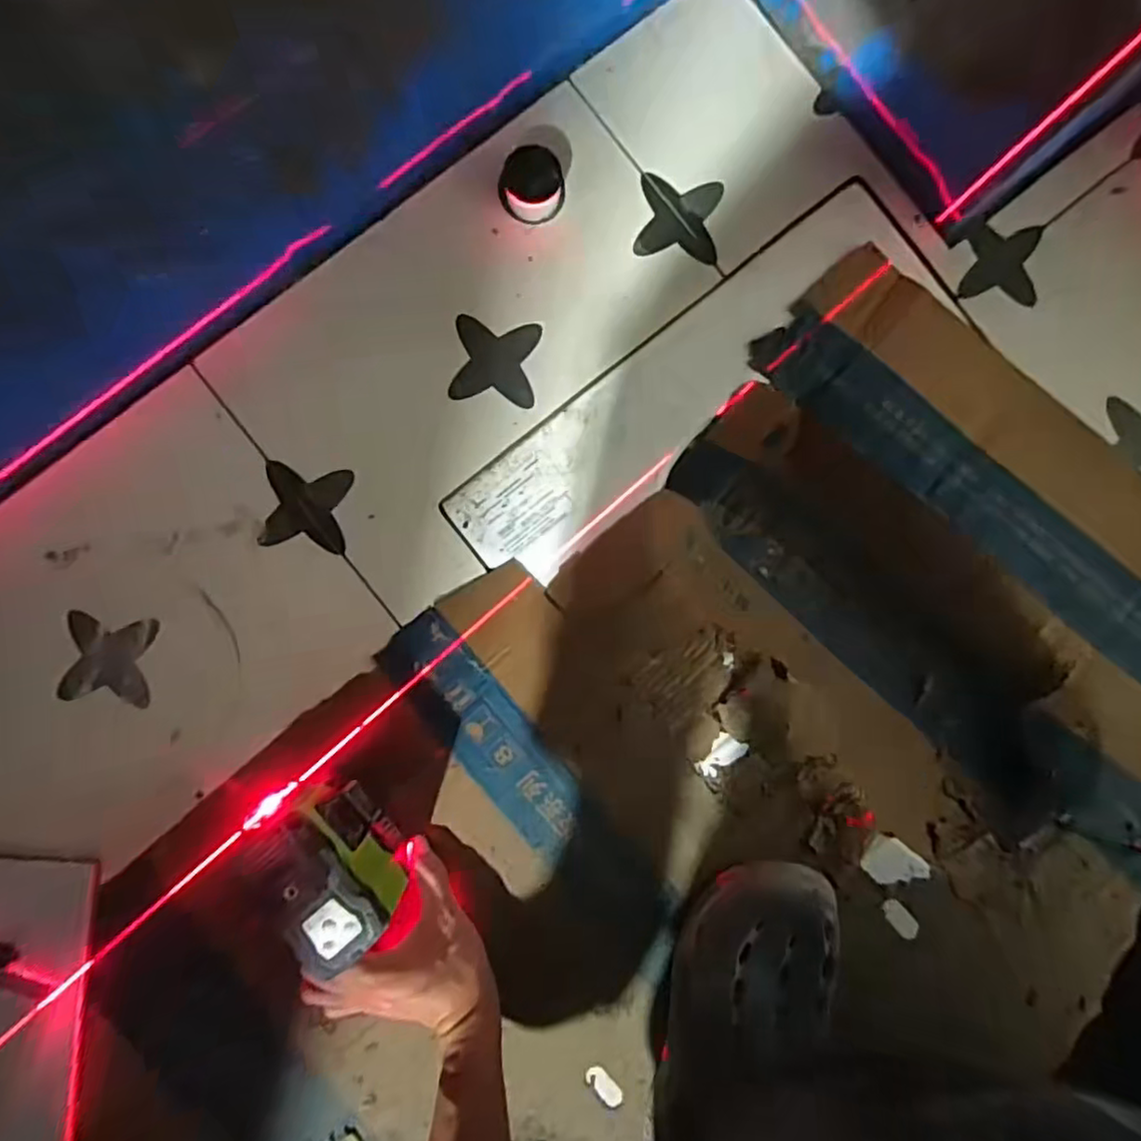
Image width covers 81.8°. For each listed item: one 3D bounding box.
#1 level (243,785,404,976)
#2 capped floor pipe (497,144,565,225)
[{"bbox_3d":[-0.168,0.207,0.478,0.070,0.115,0.106,-32,89,-1],"label":"level"},{"bbox_3d":[-0.032,-0.320,0.549,0.053,0.028,0.049,0,88,0],"label":"capped floor pipe"}]

